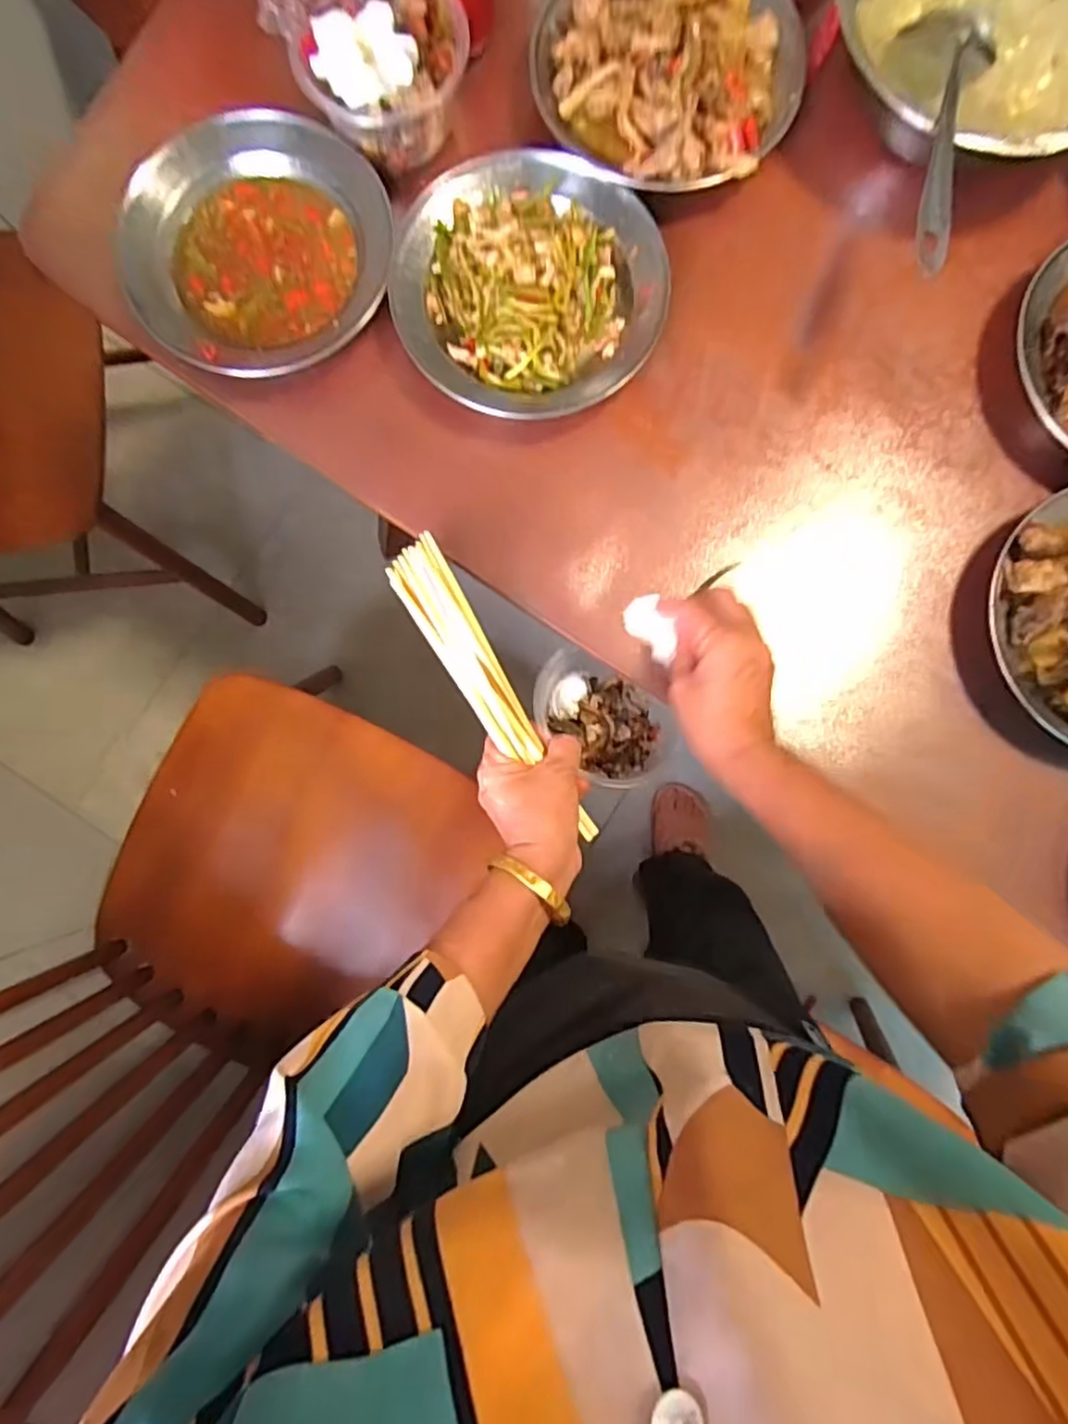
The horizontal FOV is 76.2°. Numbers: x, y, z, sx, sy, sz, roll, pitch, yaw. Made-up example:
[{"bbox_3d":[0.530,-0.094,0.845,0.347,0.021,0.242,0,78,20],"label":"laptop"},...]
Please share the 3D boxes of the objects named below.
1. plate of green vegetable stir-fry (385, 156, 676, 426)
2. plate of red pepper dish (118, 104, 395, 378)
[{"bbox_3d":[-0.003,-0.304,0.484,0.185,0.025,0.176,0,85,0],"label":"plate of green vegetable stir-fry"},{"bbox_3d":[-0.200,-0.336,0.484,0.183,0.027,0.173,0,85,0],"label":"plate of red pepper dish"}]

